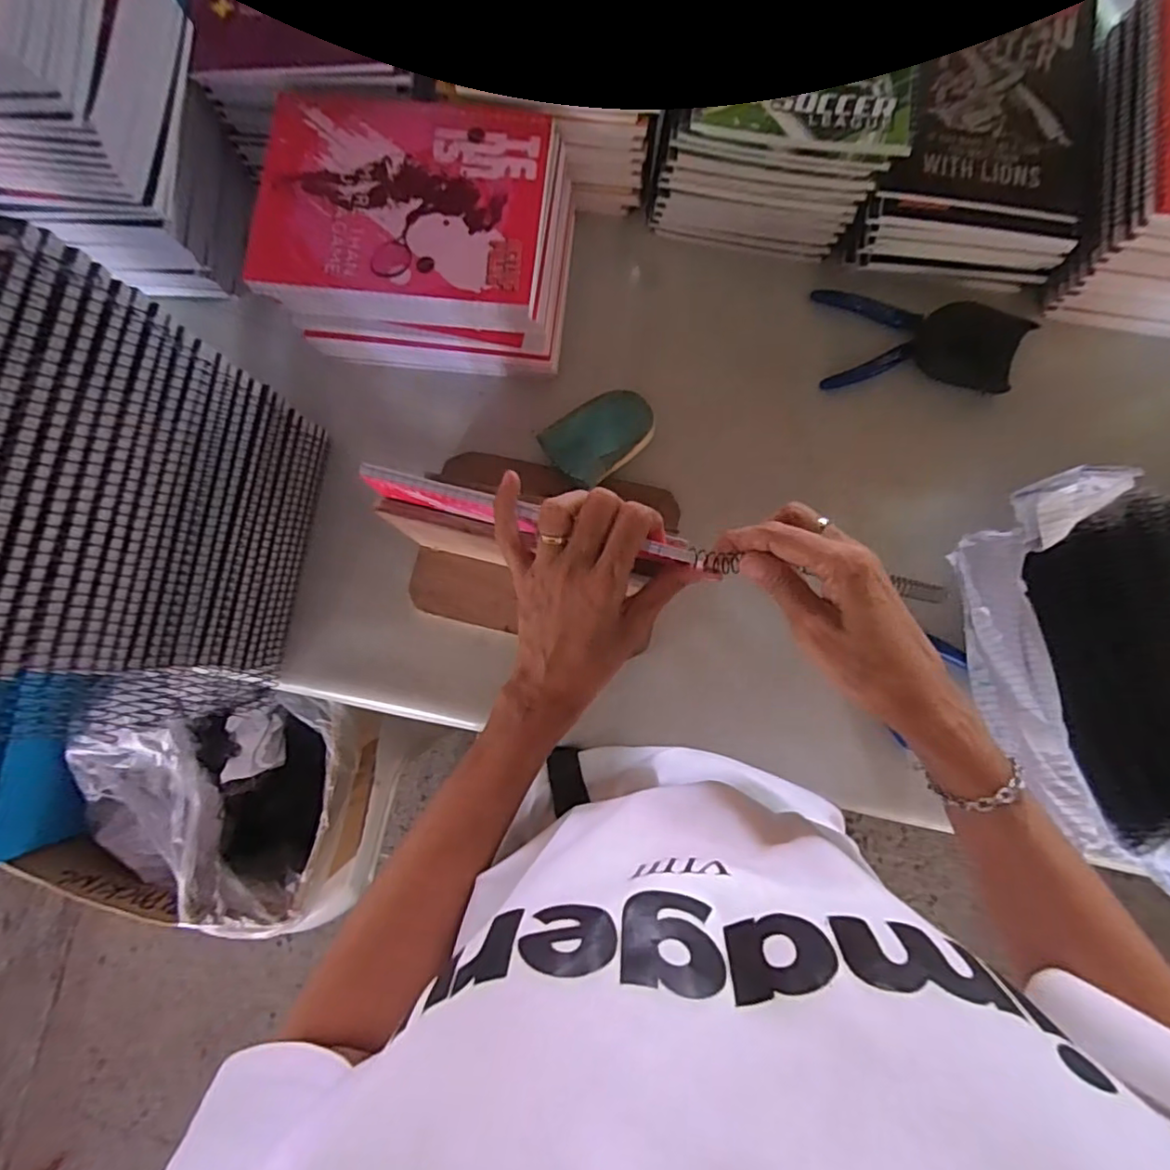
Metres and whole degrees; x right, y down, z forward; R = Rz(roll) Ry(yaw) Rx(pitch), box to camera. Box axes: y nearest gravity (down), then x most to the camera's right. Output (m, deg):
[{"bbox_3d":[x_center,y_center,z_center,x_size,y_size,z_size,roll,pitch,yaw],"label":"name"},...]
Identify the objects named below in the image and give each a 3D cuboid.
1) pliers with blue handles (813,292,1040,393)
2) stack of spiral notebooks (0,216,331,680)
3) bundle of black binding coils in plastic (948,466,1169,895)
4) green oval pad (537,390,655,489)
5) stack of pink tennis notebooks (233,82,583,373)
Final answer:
[{"bbox_3d":[0.278,-0.205,0.498,0.158,0.018,0.087,5,84,2],"label":"pliers with blue handles"},{"bbox_3d":[-0.310,-0.054,0.370,0.157,0.271,0.196,9,83,2],"label":"stack of spiral notebooks"},{"bbox_3d":[0.427,0.071,0.443,0.262,0.071,0.310,-11,84,0],"label":"bundle of black binding coils in plastic"},{"bbox_3d":[0.014,-0.120,0.497,0.086,0.023,0.061,-36,84,-2],"label":"green oval pad"},{"bbox_3d":[-0.121,-0.261,0.472,0.208,0.114,0.154,6,83,1],"label":"stack of pink tennis notebooks"}]

